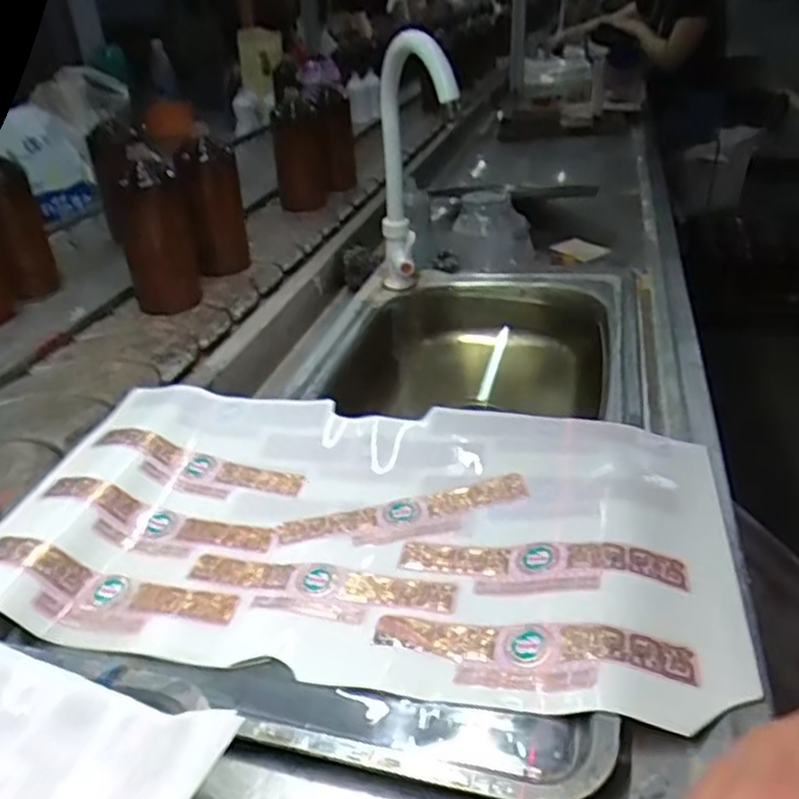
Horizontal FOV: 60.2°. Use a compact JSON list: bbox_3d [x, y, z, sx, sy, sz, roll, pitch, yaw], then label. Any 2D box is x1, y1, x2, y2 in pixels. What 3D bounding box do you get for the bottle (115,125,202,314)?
[{"bbox_3d":[-0.294,-0.209,0.825,0.077,0.191,0.097,-13,34,-14],"label":"bottle"}]

